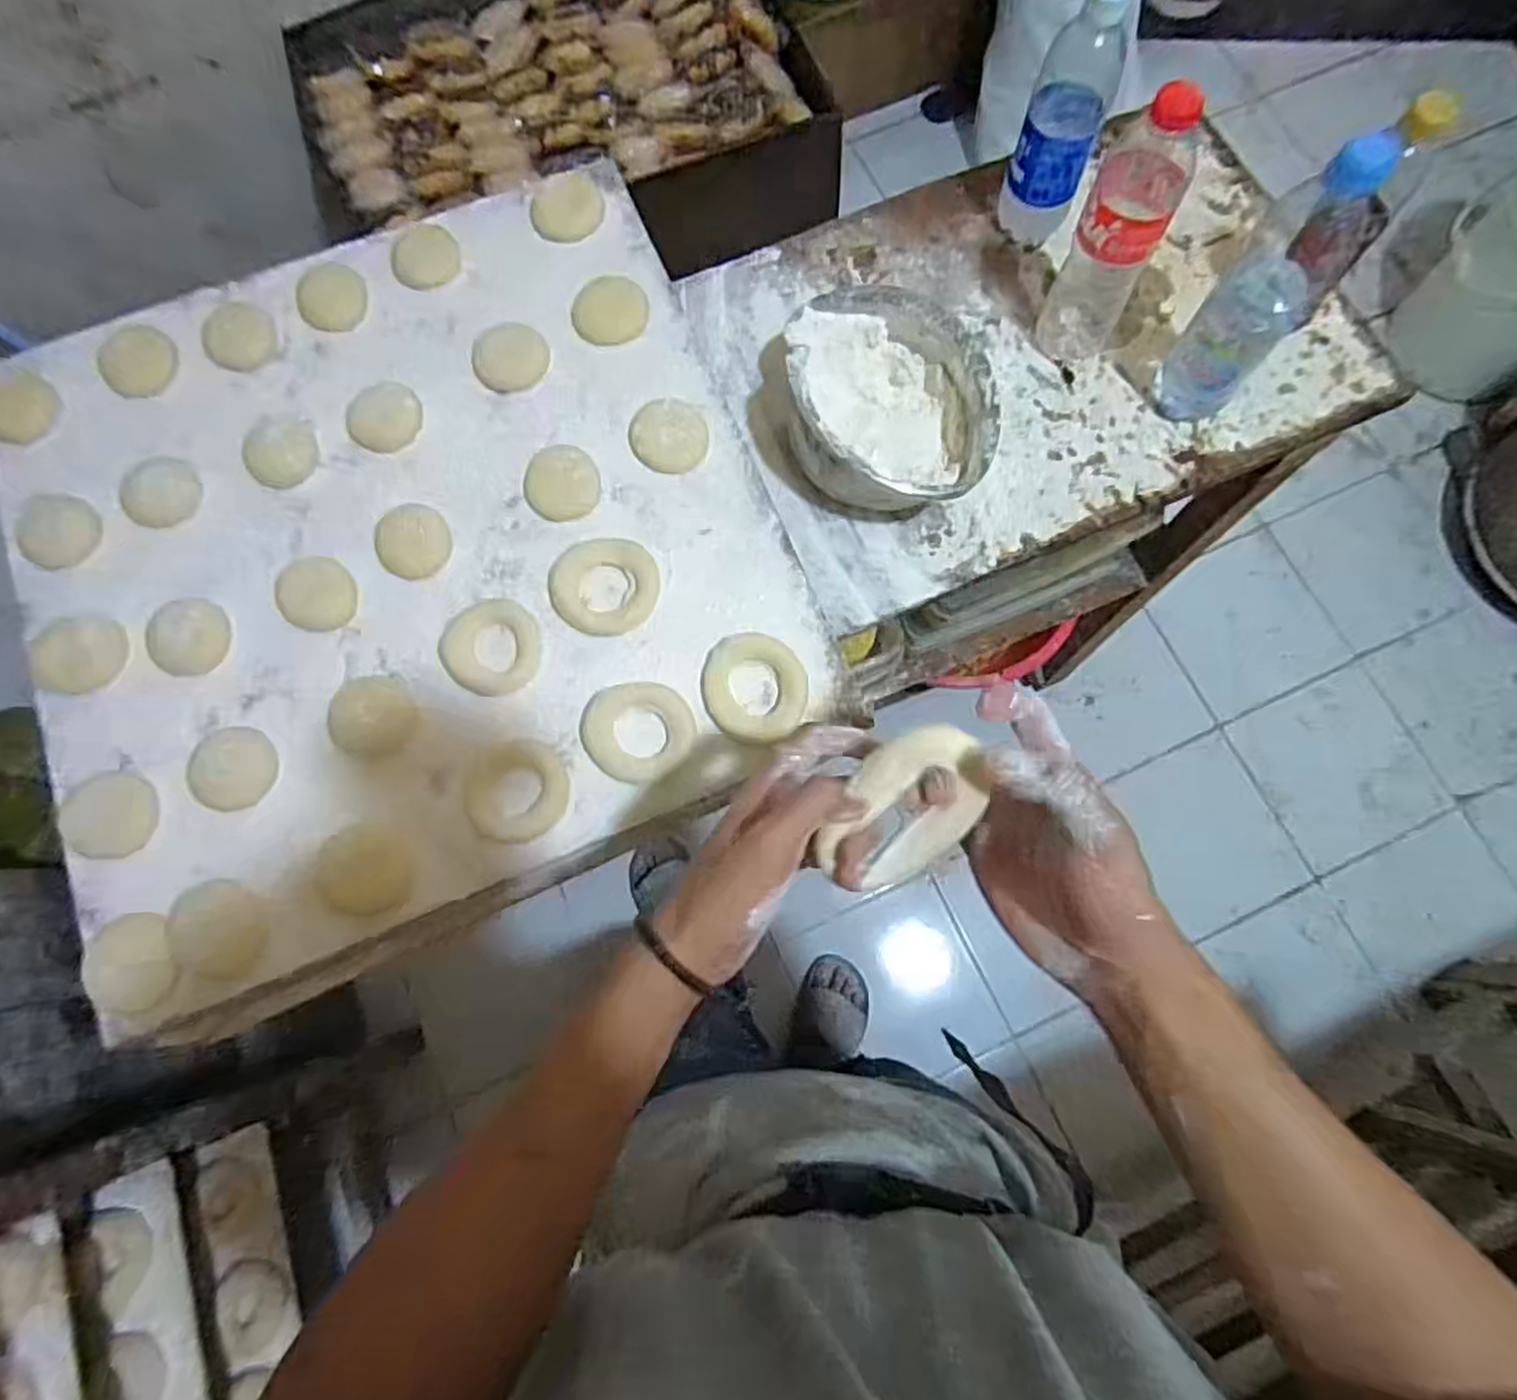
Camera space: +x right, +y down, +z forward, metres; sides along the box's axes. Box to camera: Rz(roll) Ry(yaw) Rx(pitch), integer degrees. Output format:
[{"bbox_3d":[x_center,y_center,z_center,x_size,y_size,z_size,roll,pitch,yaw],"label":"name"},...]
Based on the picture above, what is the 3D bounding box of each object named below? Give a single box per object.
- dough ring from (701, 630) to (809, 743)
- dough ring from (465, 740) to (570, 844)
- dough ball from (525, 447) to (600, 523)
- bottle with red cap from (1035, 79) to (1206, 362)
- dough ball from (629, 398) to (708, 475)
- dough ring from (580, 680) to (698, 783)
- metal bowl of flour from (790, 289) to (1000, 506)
[{"bbox_3d":[-0.002,-0.008,0.579,0.073,0.015,0.082,-26,77,-6],"label":"dough ring"},{"bbox_3d":[-0.176,0.066,0.573,0.075,0.009,0.073,0,76,1],"label":"dough ring"},{"bbox_3d":[-0.156,-0.170,0.615,0.059,0.024,0.052,0,76,1],"label":"dough ball"},{"bbox_3d":[0.287,-0.367,0.632,0.065,0.220,0.073,30,78,8],"label":"bottle with red cap"},{"bbox_3d":[-0.071,-0.212,0.629,0.060,0.016,0.060,0,76,1],"label":"dough ball"},{"bbox_3d":[-0.088,0.023,0.573,0.084,0.011,0.072,9,76,3],"label":"dough ring"},{"bbox_3d":[0.105,-0.247,0.648,0.156,0.085,0.199,-4,76,0],"label":"metal bowl of flour"}]

